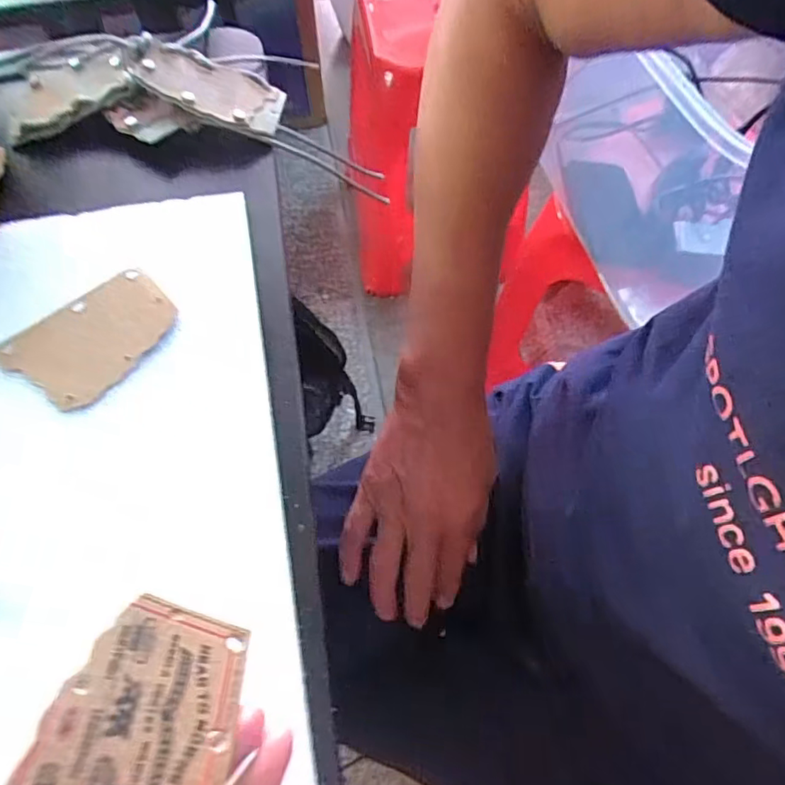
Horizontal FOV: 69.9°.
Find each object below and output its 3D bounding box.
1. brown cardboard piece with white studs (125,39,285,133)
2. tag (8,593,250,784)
[{"bbox_3d":[-0.121,-0.192,0.353,0.100,0.013,0.052,17,54,-11],"label":"brown cardboard piece with white studs"},{"bbox_3d":[-0.069,0.097,0.154,0.053,0.004,0.082,33,31,-26],"label":"tag"}]

